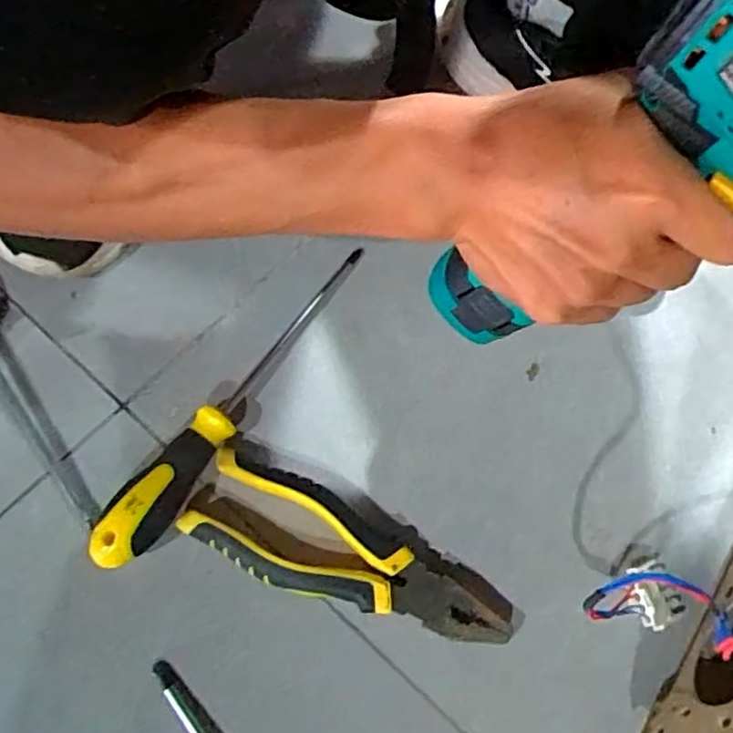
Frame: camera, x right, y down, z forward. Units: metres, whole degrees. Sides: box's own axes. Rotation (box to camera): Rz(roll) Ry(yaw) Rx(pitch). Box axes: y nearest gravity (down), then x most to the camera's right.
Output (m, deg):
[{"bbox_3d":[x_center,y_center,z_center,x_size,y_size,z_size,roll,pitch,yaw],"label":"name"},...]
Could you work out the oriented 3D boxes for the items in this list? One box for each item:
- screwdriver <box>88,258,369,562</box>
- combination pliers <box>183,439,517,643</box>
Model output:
[{"bbox_3d":[-0.077,0.014,0.416,0.029,0.026,0.256,32,61,11],"label":"screwdriver"},{"bbox_3d":[-0.010,0.109,0.382,0.185,0.024,0.060,26,69,7],"label":"combination pliers"}]

